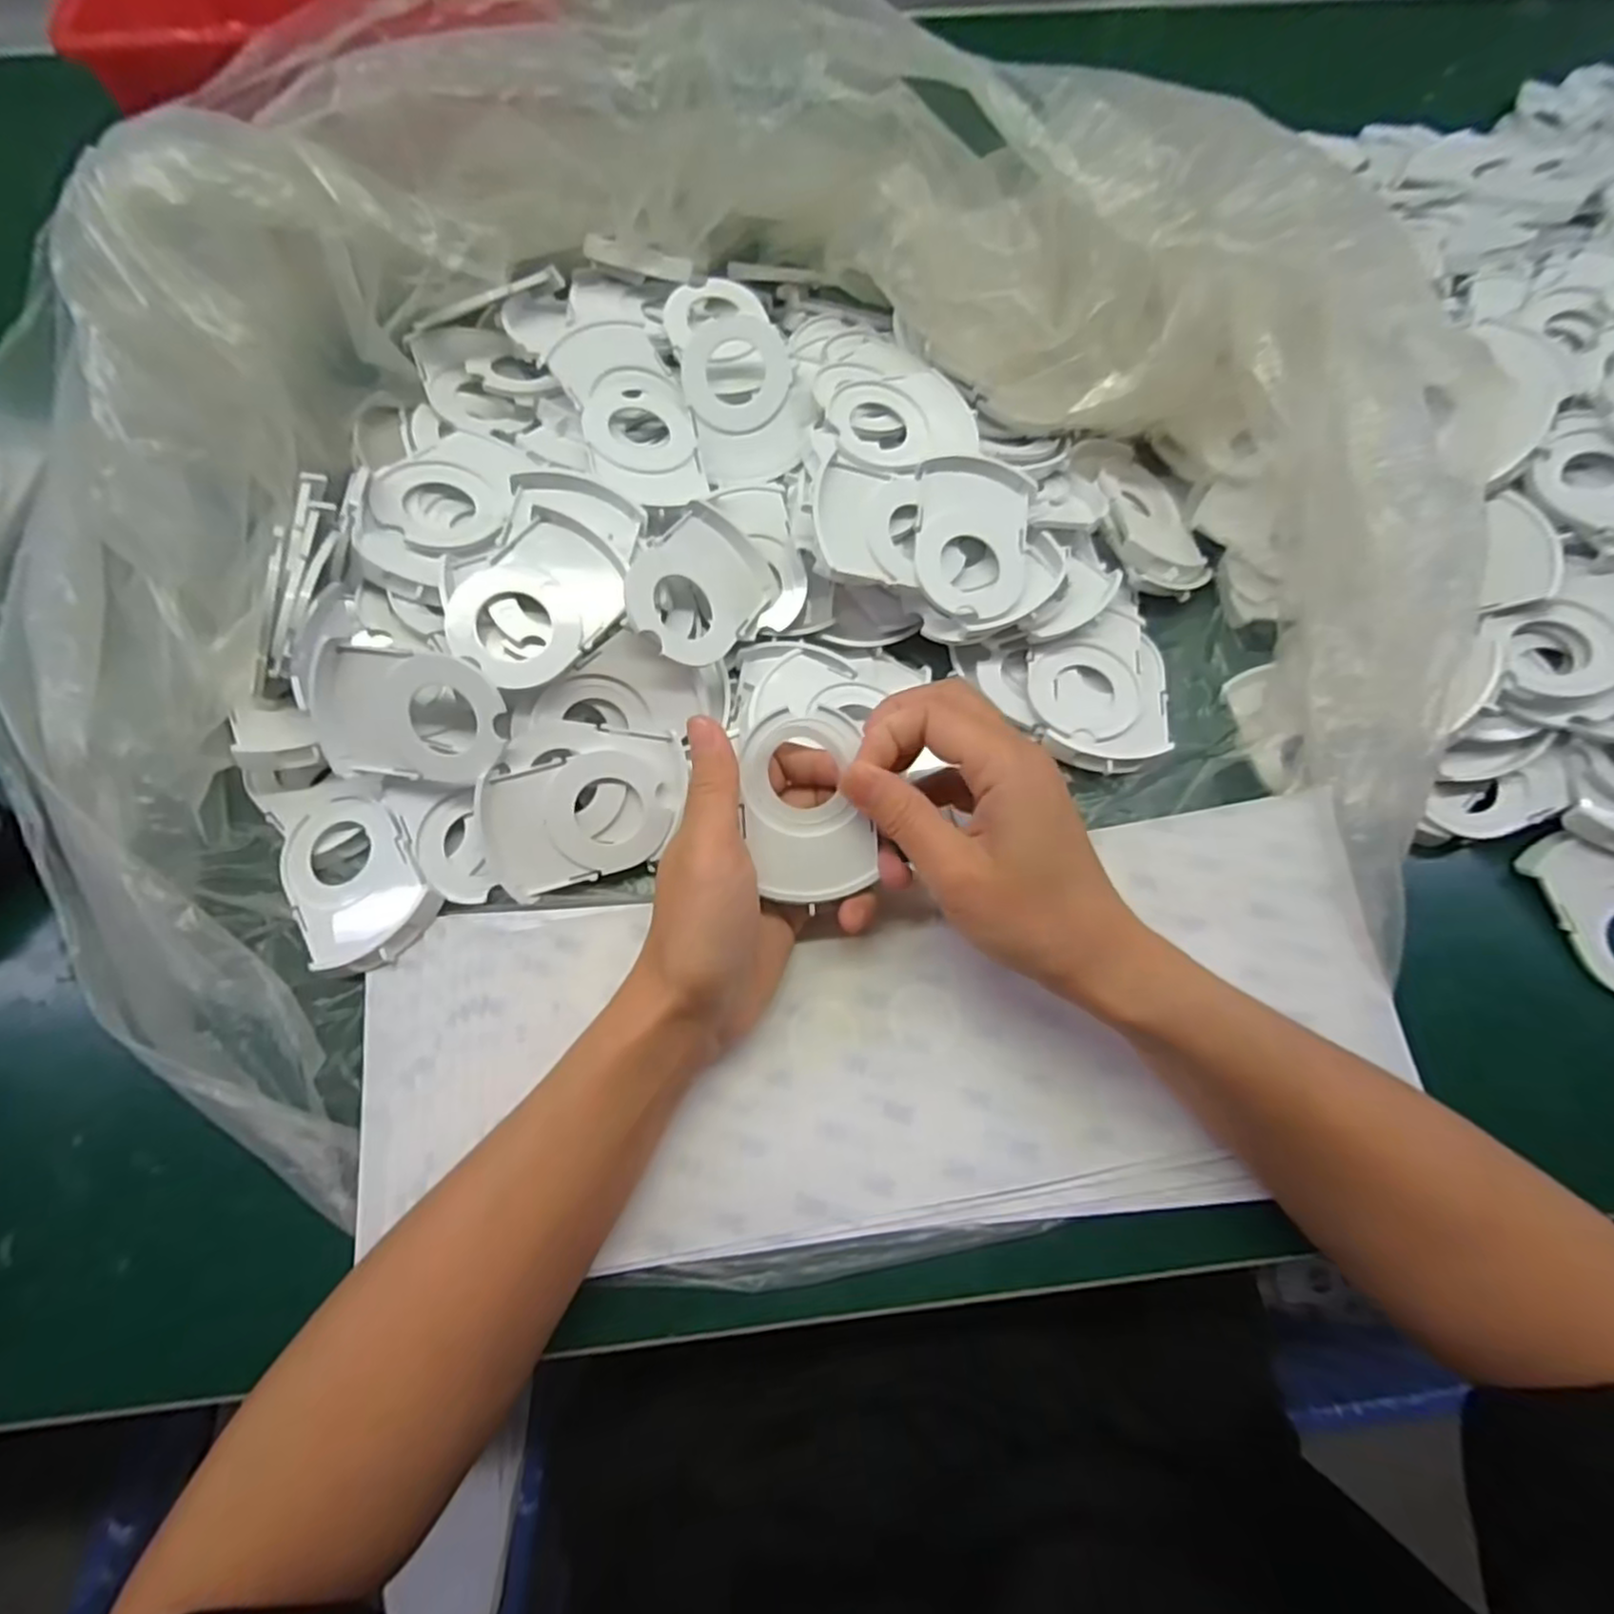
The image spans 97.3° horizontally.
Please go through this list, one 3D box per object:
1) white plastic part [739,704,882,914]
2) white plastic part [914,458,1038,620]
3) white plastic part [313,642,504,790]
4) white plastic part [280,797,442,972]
[{"bbox_3d":[0.000,0.000,0.283,0.046,0.011,0.074,-12,94,-6],"label":"white plastic part"},{"bbox_3d":[0.077,-0.126,0.335,0.054,0.012,0.076,10,77,3],"label":"white plastic part"},{"bbox_3d":[-0.167,-0.037,0.299,0.078,0.006,0.055,4,109,2],"label":"white plastic part"},{"bbox_3d":[-0.202,0.031,0.312,0.055,0.009,0.083,-36,79,-7],"label":"white plastic part"}]

